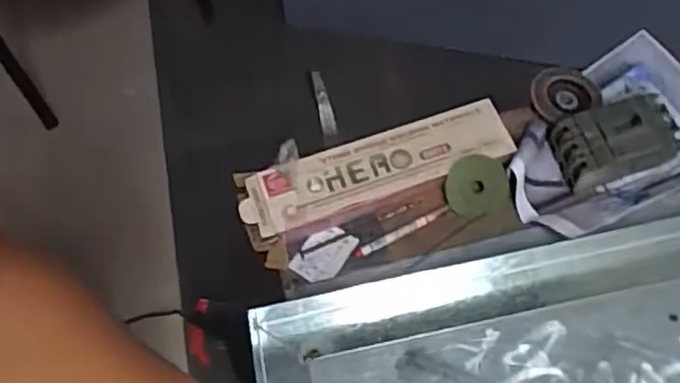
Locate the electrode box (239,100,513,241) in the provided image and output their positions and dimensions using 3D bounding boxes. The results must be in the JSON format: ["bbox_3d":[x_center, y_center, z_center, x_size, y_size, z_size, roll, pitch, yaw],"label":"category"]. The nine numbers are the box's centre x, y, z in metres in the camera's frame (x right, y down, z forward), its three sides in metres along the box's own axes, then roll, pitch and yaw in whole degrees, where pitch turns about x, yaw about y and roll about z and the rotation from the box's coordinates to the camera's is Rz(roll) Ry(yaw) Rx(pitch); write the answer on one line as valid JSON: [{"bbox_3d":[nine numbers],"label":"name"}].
[{"bbox_3d":[0.043,-0.028,0.812,0.326,0.031,0.075,-18,61,-6],"label":"electrode box"}]

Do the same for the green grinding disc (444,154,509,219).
[{"bbox_3d":[0.166,-0.006,0.810,0.074,0.006,0.072,0,88,6],"label":"green grinding disc"}]

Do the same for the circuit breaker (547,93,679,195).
[{"bbox_3d":[0.330,-0.063,0.798,0.134,0.071,0.082,-18,61,-7],"label":"circuit breaker"}]

